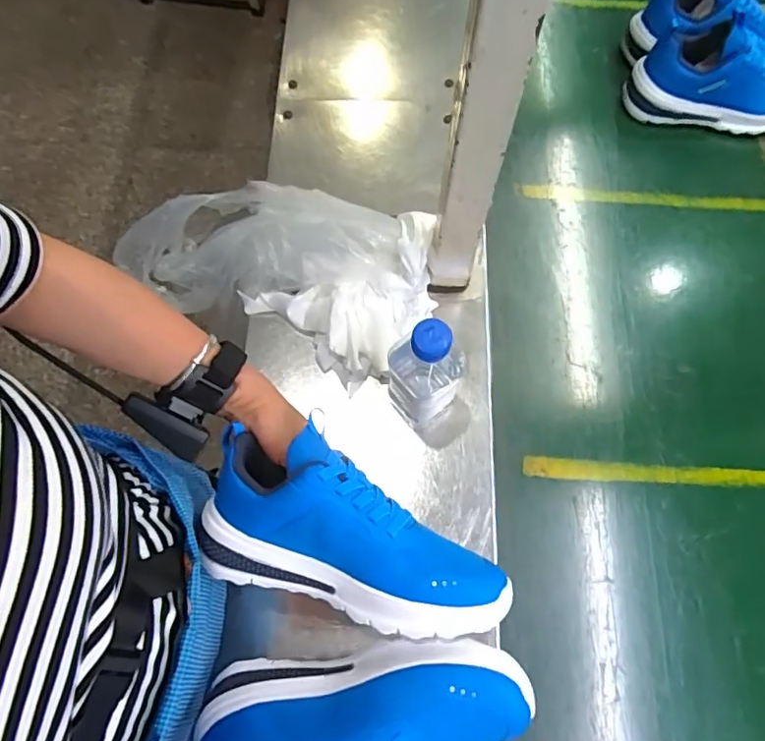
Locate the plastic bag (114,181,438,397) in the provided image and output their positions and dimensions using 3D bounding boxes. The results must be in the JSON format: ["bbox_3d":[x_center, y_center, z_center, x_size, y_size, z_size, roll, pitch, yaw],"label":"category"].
[{"bbox_3d":[-0.144,-0.115,0.633,0.398,0.131,0.174,14,70,20],"label":"plastic bag"}]

